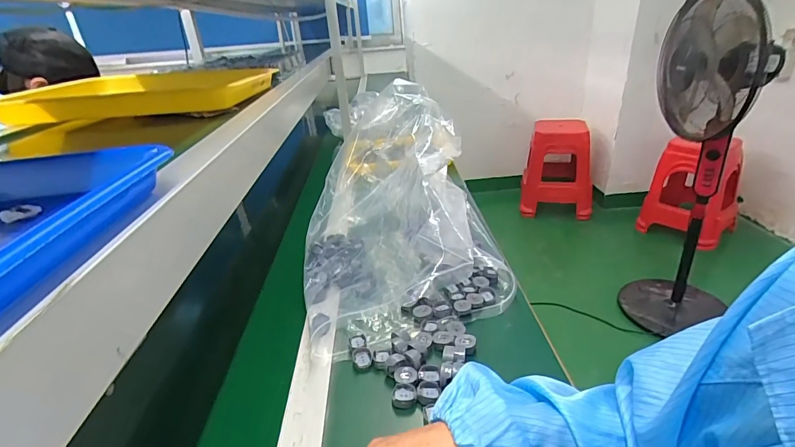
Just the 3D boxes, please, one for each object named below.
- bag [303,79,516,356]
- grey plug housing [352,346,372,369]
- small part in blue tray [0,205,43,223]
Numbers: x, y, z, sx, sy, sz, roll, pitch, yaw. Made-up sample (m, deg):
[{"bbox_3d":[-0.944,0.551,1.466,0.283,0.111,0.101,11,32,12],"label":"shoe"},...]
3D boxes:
[{"bbox_3d":[-0.012,-0.061,0.742,0.318,0.234,0.479,-7,27,-8],"label":"bag"},{"bbox_3d":[-0.047,0.179,0.542,0.025,0.010,0.030,-8,27,-9],"label":"grey plug housing"},{"bbox_3d":[-0.244,-0.007,0.263,0.009,0.007,0.020,18,34,37],"label":"small part in blue tray"}]

